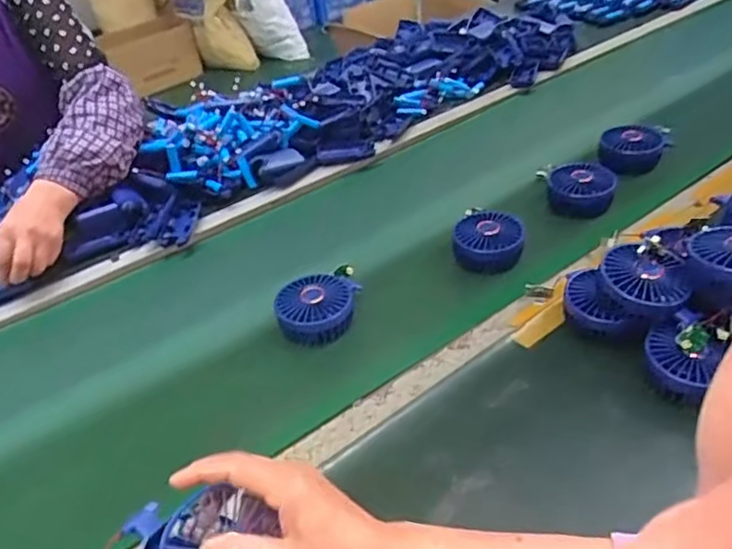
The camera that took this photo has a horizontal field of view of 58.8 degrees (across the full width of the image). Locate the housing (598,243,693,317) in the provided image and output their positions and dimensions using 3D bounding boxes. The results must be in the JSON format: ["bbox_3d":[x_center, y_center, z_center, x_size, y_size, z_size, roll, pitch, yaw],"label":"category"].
[{"bbox_3d":[0.273,0.009,0.645,0.081,0.040,0.068,19,62,18],"label":"housing"}]

